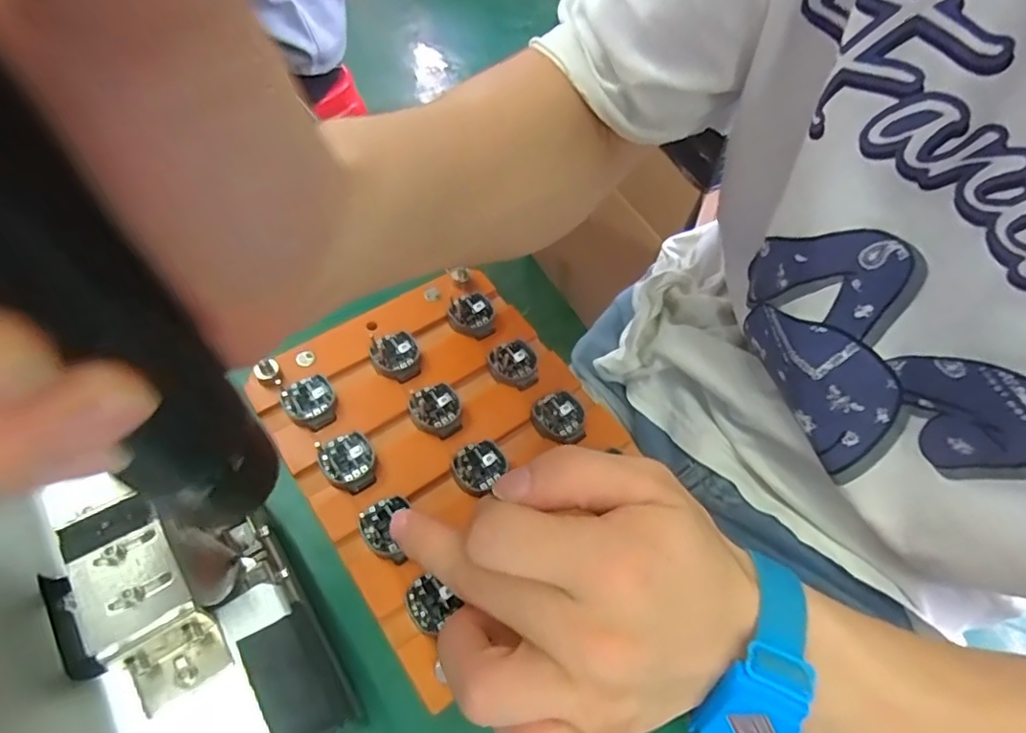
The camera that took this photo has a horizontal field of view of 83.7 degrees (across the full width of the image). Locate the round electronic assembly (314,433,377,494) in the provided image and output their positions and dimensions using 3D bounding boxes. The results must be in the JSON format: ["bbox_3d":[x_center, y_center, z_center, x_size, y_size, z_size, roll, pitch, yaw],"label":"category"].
[{"bbox_3d":[-0.079,0.046,0.278,0.024,0.006,0.029,-23,63,-17],"label":"round electronic assembly"}]

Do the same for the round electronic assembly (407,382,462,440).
[{"bbox_3d":[-0.040,0.023,0.297,0.026,0.005,0.029,-4,59,-7],"label":"round electronic assembly"}]

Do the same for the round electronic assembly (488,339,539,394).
[{"bbox_3d":[0.000,-0.001,0.315,0.026,0.007,0.029,-8,59,-9],"label":"round electronic assembly"}]

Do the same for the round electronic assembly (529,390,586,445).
[{"bbox_3d":[0.023,0.027,0.301,0.027,0.005,0.028,2,58,-3],"label":"round electronic assembly"}]

